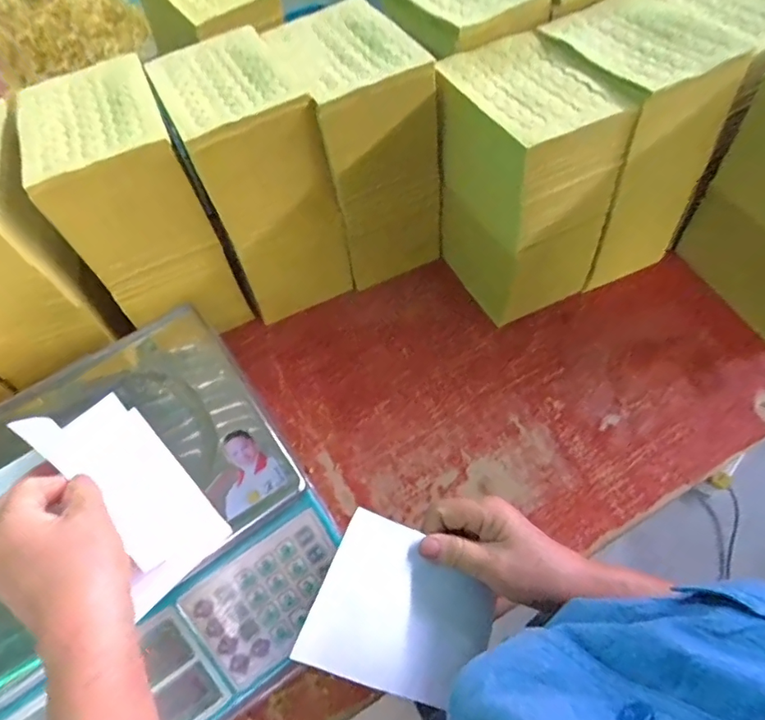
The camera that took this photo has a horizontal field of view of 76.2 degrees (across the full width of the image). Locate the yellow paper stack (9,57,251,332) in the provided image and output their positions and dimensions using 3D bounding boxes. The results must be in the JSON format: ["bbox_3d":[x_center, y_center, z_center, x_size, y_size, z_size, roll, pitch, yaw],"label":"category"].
[{"bbox_3d":[-0.256,-0.161,0.518,0.119,0.216,0.174,-24,62,-11],"label":"yellow paper stack"}]

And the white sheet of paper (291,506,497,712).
[{"bbox_3d":[0.017,0.185,0.360,0.132,0.006,0.107,27,74,-9],"label":"white sheet of paper"}]

